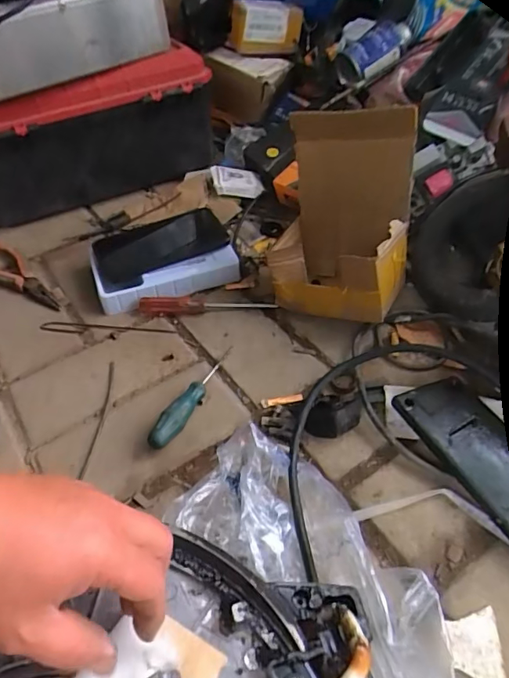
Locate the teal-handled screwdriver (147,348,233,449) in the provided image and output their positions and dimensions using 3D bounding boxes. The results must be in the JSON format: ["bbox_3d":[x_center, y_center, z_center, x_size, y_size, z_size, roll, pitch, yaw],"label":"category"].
[{"bbox_3d":[-0.059,0.055,0.478,0.023,0.025,0.139,21,52,20],"label":"teal-handled screwdriver"}]

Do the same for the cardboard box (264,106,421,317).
[{"bbox_3d":[0.097,-0.125,0.520,0.139,0.198,0.135,9,49,10],"label":"cardboard box"}]

